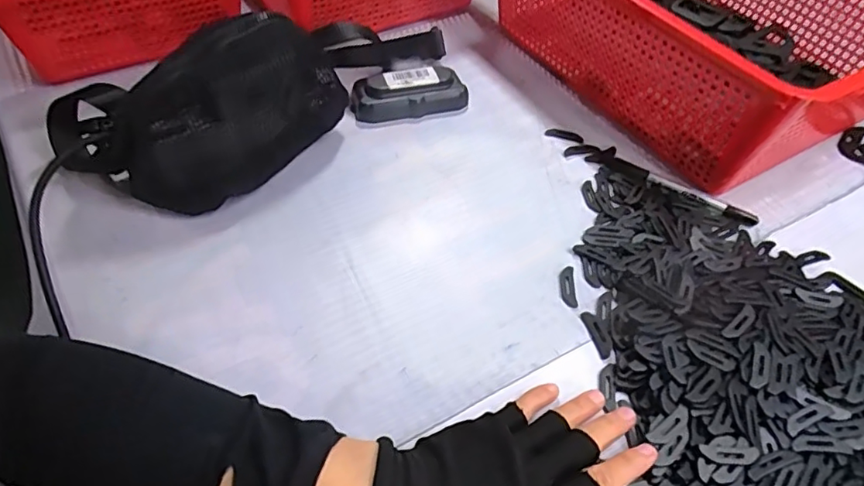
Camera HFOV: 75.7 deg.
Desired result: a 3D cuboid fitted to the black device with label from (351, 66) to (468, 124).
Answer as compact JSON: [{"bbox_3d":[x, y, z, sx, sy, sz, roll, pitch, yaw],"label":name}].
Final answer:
[{"bbox_3d":[-0.021,-0.143,0.530,0.109,0.030,0.049,-9,51,-12],"label":"black device with label"}]

